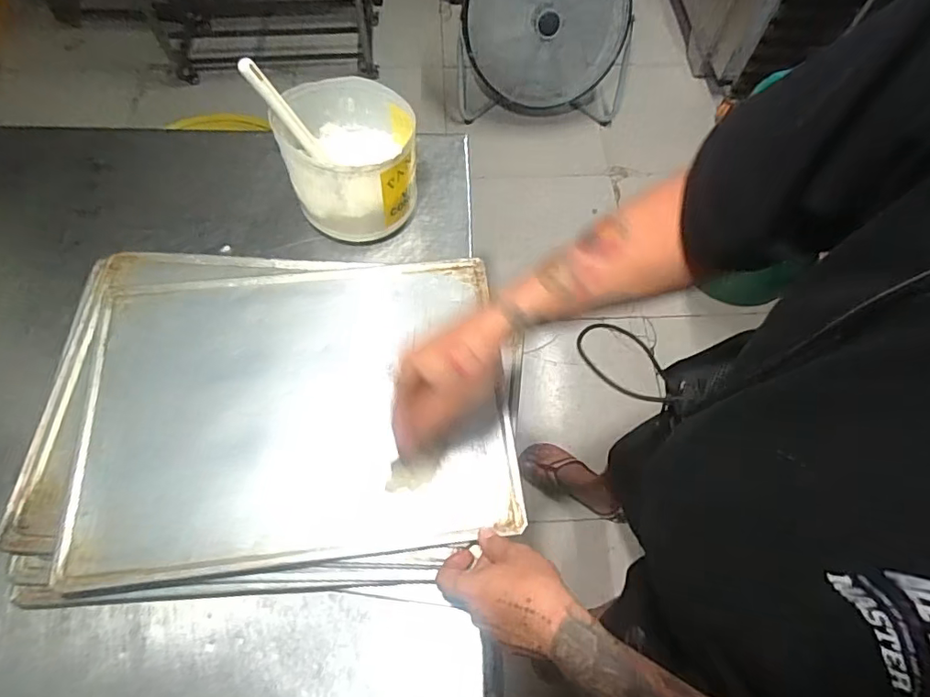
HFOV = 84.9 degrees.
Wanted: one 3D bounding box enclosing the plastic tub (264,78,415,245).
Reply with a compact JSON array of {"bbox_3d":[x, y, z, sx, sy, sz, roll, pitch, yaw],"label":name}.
[{"bbox_3d":[-0.151,-0.252,0.684,0.161,0.129,0.169,1,65,-2],"label":"plastic tub"}]

